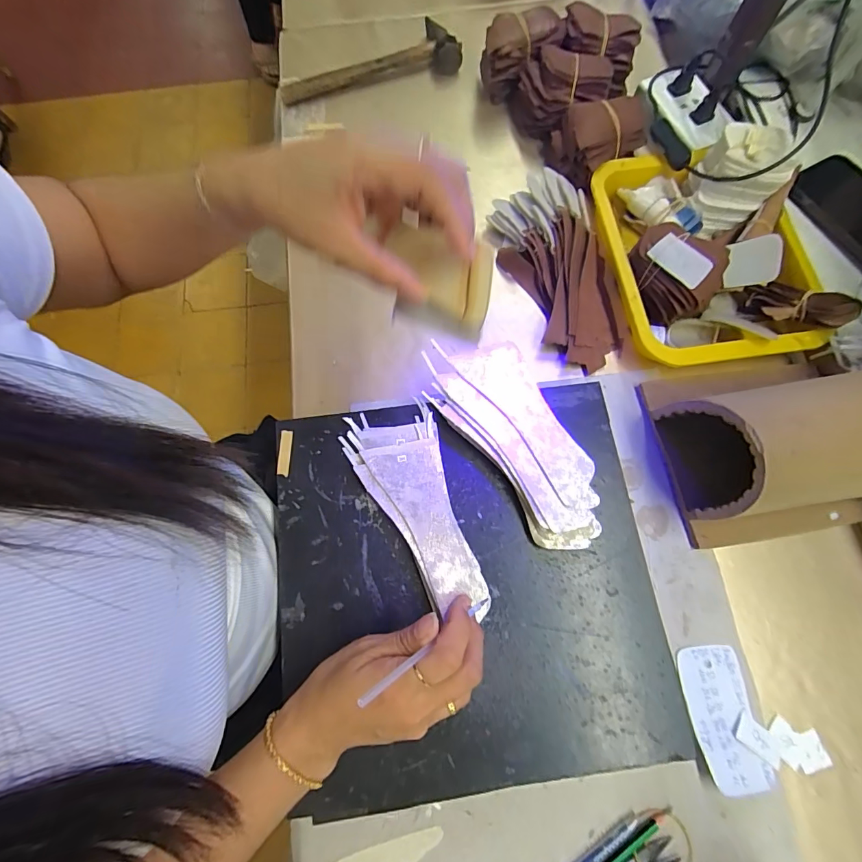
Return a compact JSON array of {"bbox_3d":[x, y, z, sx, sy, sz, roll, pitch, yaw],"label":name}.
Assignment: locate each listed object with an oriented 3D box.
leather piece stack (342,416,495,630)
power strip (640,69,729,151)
[{"bbox_3d":[-0.007,0.061,0.356,0.074,0.011,0.180,-27,73,-7],"label":"leather piece stack"},{"bbox_3d":[0.307,-0.390,0.509,0.113,0.030,0.044,36,77,-6],"label":"power strip"}]

